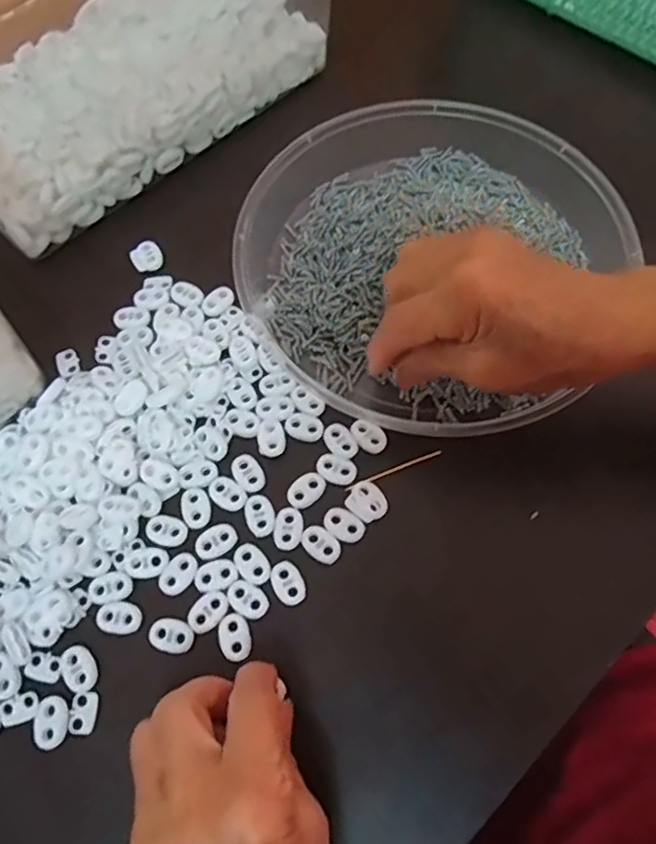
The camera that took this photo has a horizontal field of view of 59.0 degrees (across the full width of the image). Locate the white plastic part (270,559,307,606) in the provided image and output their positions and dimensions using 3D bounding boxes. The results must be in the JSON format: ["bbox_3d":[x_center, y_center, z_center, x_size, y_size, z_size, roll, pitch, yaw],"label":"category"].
[{"bbox_3d":[-0.021,0.083,0.302,0.015,0.004,0.023,-26,70,-9],"label":"white plastic part"}]

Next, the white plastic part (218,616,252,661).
[{"bbox_3d":[-0.047,0.108,0.292,0.015,0.004,0.022,-10,68,-3],"label":"white plastic part"}]

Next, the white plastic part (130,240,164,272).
[{"bbox_3d":[-0.120,-0.110,0.386,0.020,0.004,0.021,-1,68,1],"label":"white plastic part"}]

